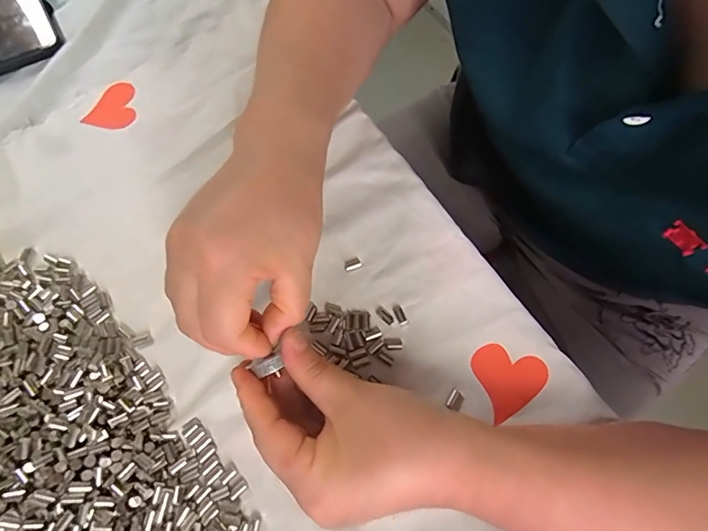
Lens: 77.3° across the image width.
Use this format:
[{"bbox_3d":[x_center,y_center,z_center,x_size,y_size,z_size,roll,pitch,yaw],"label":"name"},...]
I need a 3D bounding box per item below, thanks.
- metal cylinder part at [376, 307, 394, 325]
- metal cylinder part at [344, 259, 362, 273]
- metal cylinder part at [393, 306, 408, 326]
[{"bbox_3d":[0.020,0.032,0.286,0.013,0.004,0.006,41,77,14],"label":"metal cylinder part"},{"bbox_3d":[-0.001,-0.001,0.297,0.012,0.004,0.007,-23,72,-6],"label":"metal cylinder part"},{"bbox_3d":[0.030,0.032,0.285,0.006,0.004,0.013,-23,72,-6],"label":"metal cylinder part"}]

